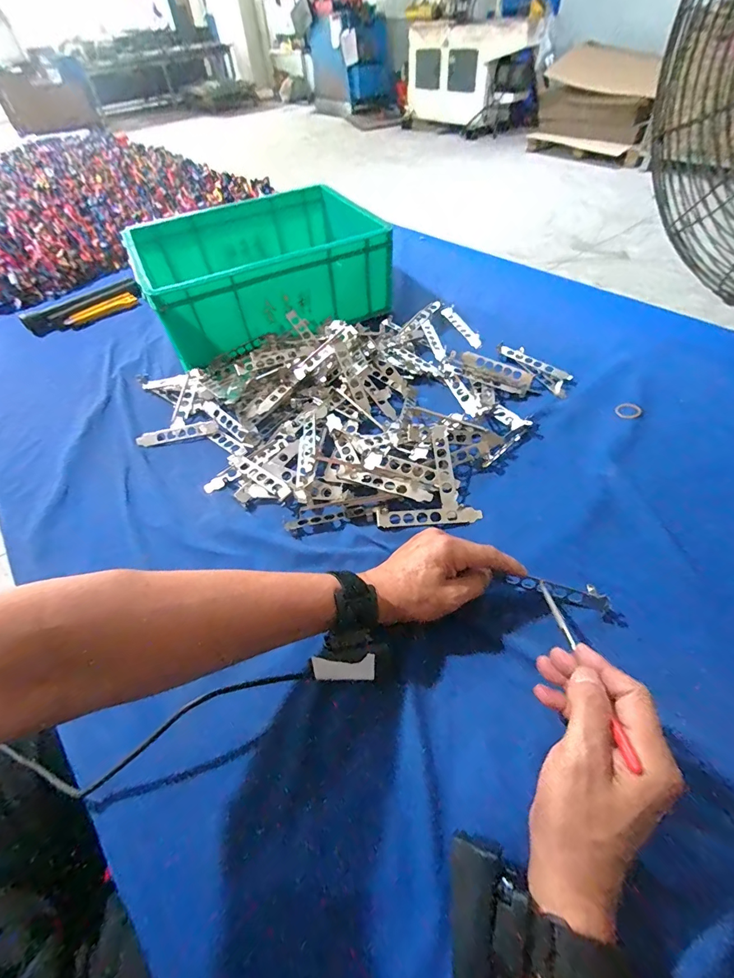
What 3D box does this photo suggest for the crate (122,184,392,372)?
[{"bbox_3d":[-0.175,-0.410,0.739,0.411,0.130,0.313,-22,53,-13],"label":"crate"}]

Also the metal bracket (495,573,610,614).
[{"bbox_3d":[0.180,0.097,0.390,0.102,0.017,0.019,14,54,11],"label":"metal bracket"}]

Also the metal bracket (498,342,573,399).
[{"bbox_3d":[0.259,-0.188,0.614,0.042,0.022,0.131,-31,56,-19],"label":"metal bracket"}]

